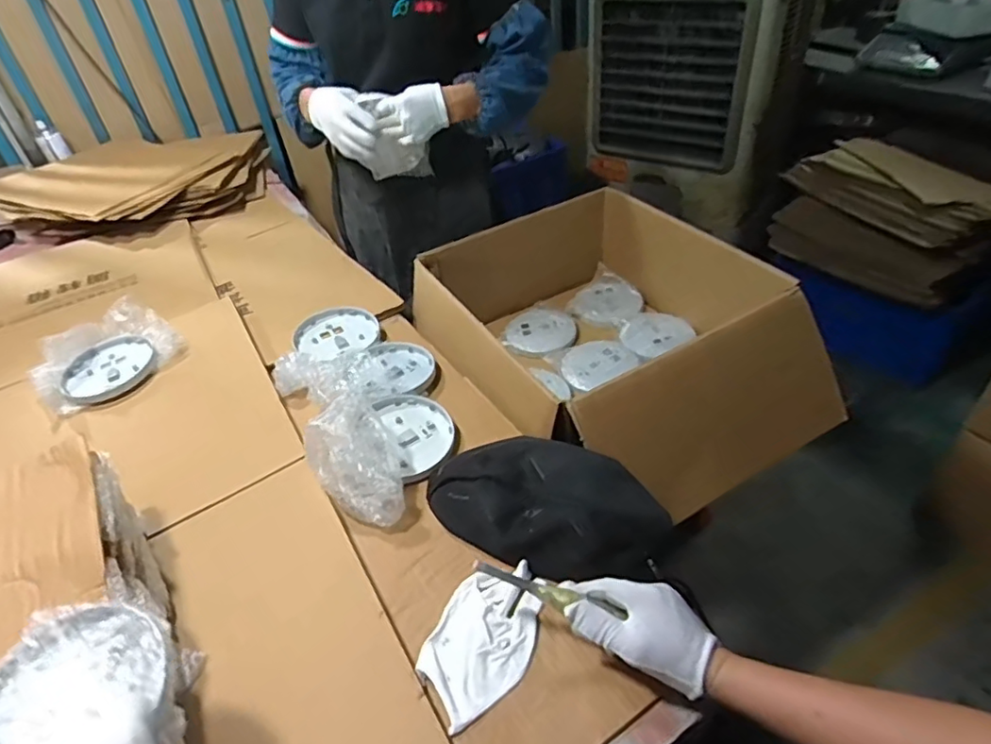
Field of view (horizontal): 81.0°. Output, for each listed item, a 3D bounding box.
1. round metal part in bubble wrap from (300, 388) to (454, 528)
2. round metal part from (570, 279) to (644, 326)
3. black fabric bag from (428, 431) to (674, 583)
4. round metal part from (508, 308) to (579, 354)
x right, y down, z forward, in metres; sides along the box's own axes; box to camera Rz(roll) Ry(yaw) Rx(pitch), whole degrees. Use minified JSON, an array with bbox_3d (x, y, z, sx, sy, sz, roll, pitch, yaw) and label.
[{"bbox_3d":[-0.140,0.074,0.721,0.131,0.098,0.198,10,43,21],"label":"round metal part in bubble wrap"},{"bbox_3d":[0.238,-0.142,1.192,0.140,0.020,0.140,-5,39,4],"label":"round metal part"},{"bbox_3d":[0.053,0.138,0.641,0.271,0.075,0.143,13,43,23],"label":"black fabric bag"},{"bbox_3d":[0.092,-0.081,1.145,0.122,0.025,0.133,-5,39,4],"label":"round metal part"}]

